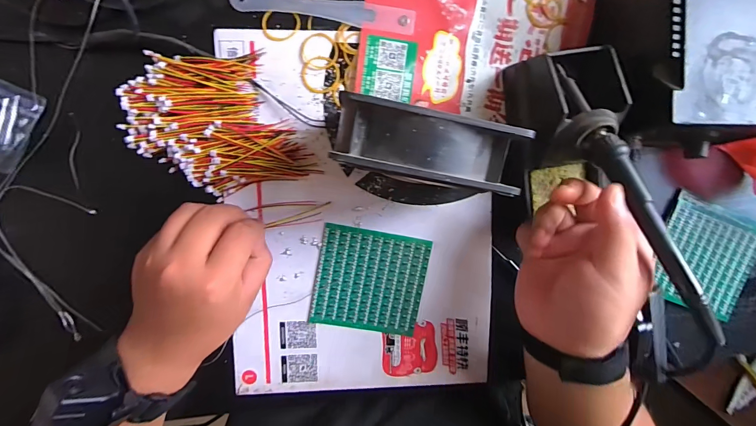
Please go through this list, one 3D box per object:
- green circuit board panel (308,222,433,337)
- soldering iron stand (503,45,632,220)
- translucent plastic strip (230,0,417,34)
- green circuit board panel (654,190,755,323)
[{"bbox_3d":[-0.007,0.063,0.332,0.099,0.004,0.092,10,96,-6],"label":"green circuit board panel"},{"bbox_3d":[0.153,-0.069,0.294,0.063,0.075,0.128,-11,98,-3],"label":"soldering iron stand"},{"bbox_3d":[-0.045,-0.172,0.306,0.153,0.005,0.021,7,91,-3],"label":"translucent plastic strip"},{"bbox_3d":[0.326,0.045,0.360,0.098,0.005,0.102,22,96,-3],"label":"green circuit board panel"}]

